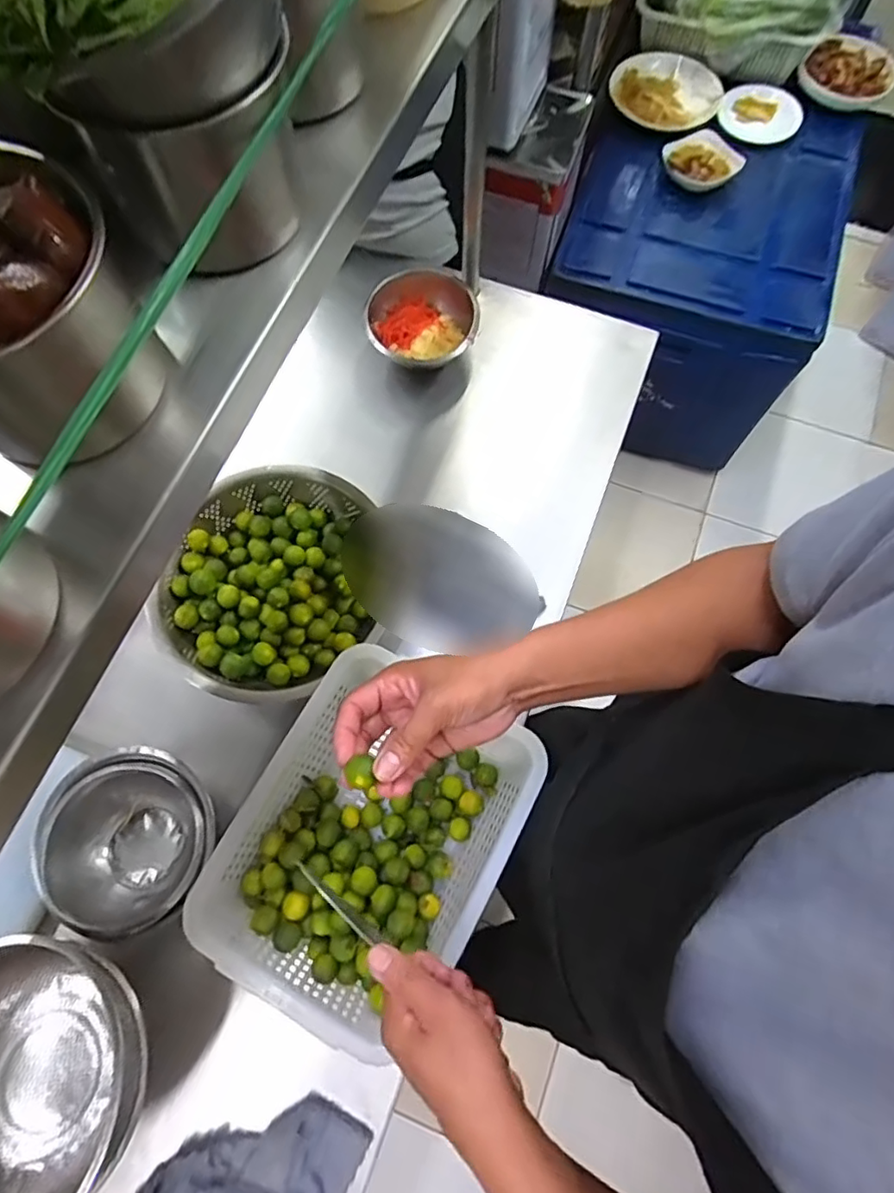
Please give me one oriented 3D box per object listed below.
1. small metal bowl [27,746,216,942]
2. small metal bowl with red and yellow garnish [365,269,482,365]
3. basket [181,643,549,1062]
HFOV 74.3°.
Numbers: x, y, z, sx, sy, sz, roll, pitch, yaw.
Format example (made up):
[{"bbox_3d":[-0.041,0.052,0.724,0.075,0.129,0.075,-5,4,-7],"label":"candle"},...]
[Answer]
[{"bbox_3d":[-0.314,0.241,0.595,0.160,0.080,0.160,0,73,0],"label":"small metal bowl"},{"bbox_3d":[-0.033,-0.369,0.804,0.148,0.052,0.137,0,73,0],"label":"small metal bowl with red and yellow garnish"},{"bbox_3d":[-0.074,0.236,0.590,0.240,0.091,0.305,29,75,8],"label":"basket"}]

